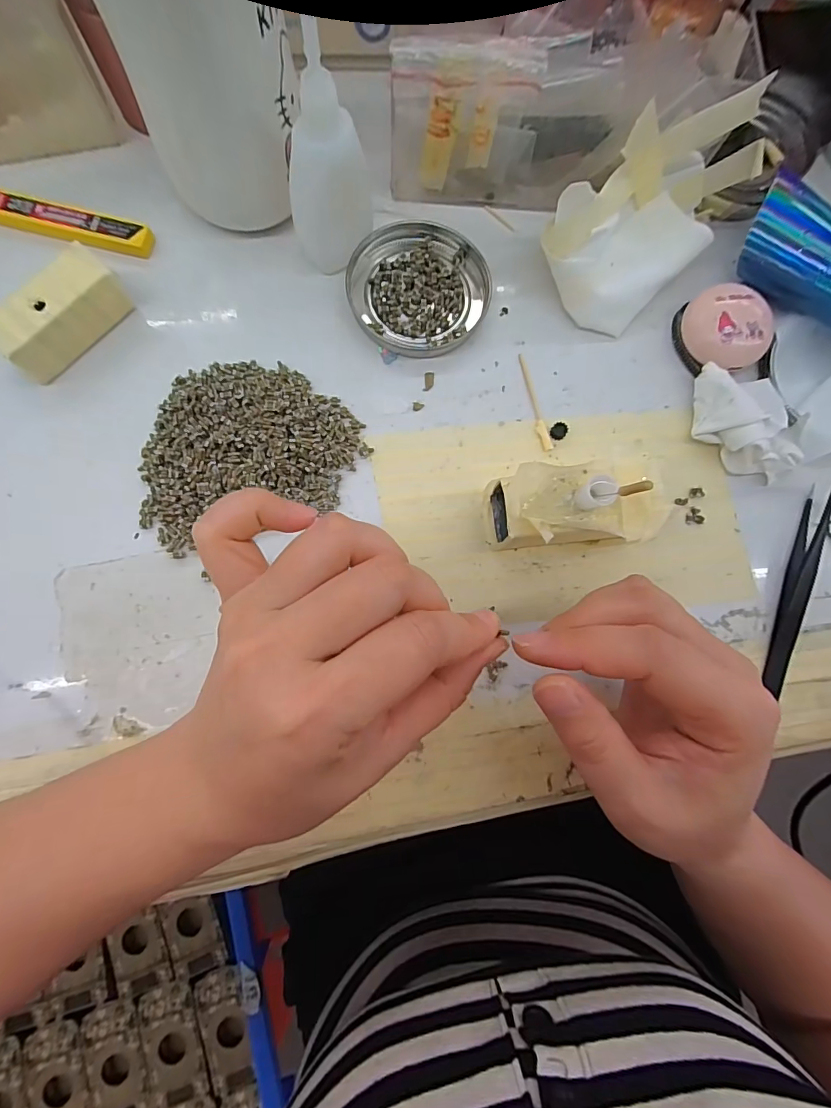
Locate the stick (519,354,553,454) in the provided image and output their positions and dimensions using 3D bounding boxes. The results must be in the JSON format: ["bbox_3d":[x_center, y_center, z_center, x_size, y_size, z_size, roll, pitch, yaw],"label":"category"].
[{"bbox_3d":[0.066,-0.086,0.253,0.006,0.004,0.059,-14,82,-6],"label":"stick"}]

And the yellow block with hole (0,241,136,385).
[{"bbox_3d":[-0.180,-0.121,0.231,0.025,0.027,0.065,41,81,3],"label":"yellow block with hole"}]

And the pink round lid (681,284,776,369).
[{"bbox_3d":[0.175,-0.127,0.257,0.041,0.024,0.046,-22,83,-7],"label":"pink round lid"}]

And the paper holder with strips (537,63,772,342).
[{"bbox_3d":[0.123,-0.182,0.241,0.067,0.064,0.104,45,81,4],"label":"paper holder with strips"}]

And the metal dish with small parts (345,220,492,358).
[{"bbox_3d":[0.002,-0.153,0.258,0.077,0.008,0.081,1,81,-4],"label":"metal dish with small parts"}]

